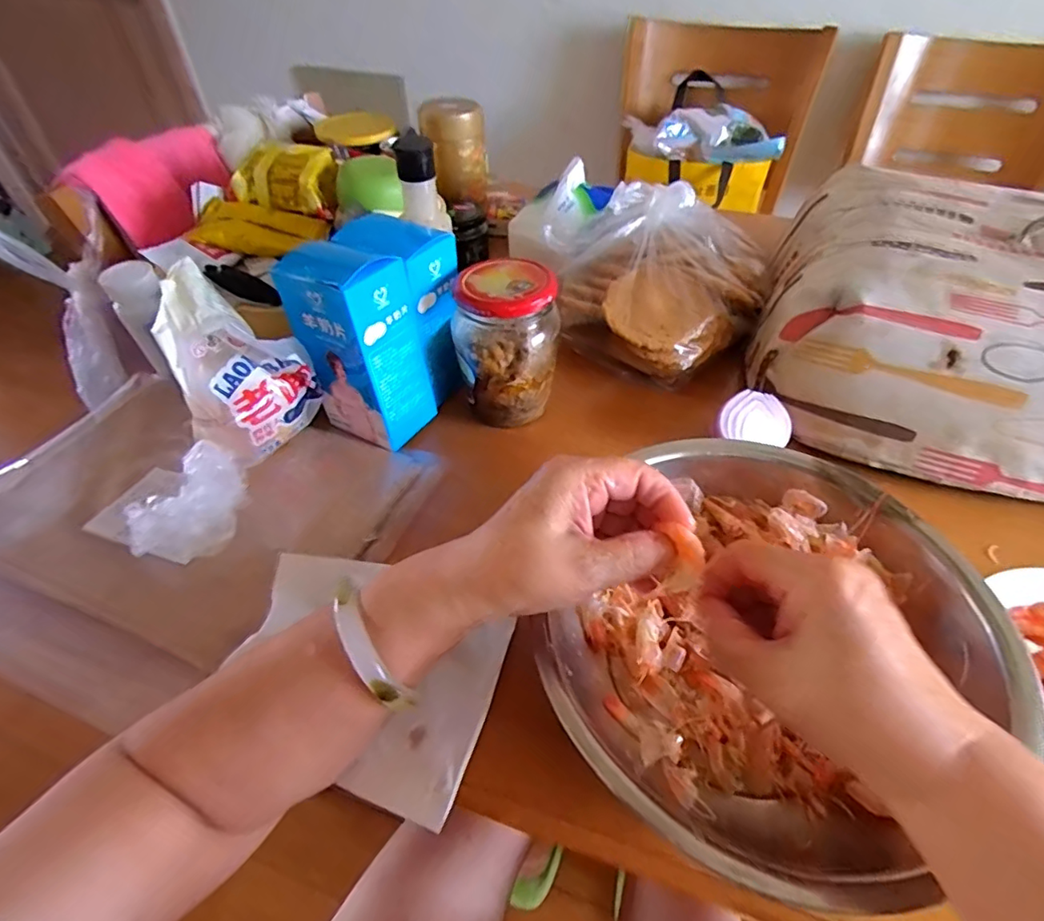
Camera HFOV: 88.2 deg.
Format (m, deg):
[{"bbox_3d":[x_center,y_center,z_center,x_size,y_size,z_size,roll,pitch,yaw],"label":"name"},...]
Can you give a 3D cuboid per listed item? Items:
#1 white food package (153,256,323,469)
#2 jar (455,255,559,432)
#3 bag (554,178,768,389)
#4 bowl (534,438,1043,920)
[{"bbox_3d":[-0.223,-0.070,0.418,0.067,0.133,0.096,33,56,27],"label":"white food package"},{"bbox_3d":[-0.012,-0.101,0.471,0.083,0.123,0.077,-1,48,0],"label":"jar"},{"bbox_3d":[0.141,-0.182,0.554,0.182,0.126,0.205,35,58,28],"label":"bag"},{"bbox_3d":[0.151,0.108,0.332,0.229,0.076,0.243,-1,48,1],"label":"bowl"}]

